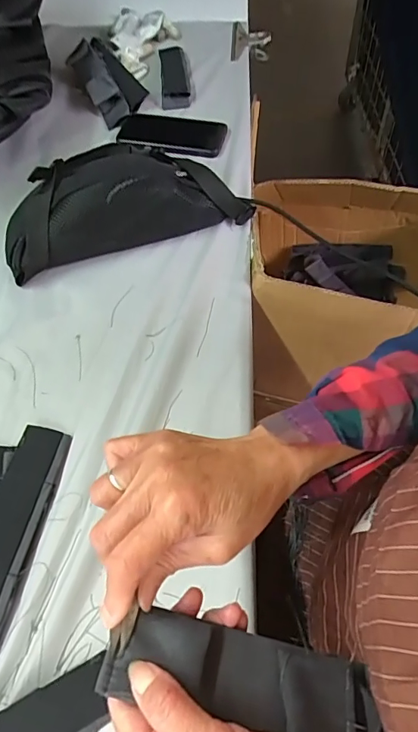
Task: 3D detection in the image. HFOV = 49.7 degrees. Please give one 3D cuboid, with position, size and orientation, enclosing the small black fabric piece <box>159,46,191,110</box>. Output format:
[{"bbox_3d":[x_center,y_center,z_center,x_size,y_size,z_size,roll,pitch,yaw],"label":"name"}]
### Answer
[{"bbox_3d":[-0.056,-0.477,0.741,0.045,0.023,0.161,-6,59,0],"label":"small black fabric piece"}]

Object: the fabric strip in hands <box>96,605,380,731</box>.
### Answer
[{"bbox_3d":[0.025,0.178,0.255,0.163,0.023,0.046,22,61,-8],"label":"fabric strip in hands"}]

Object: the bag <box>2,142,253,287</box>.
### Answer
[{"bbox_3d":[-0.119,-0.226,0.578,0.301,0.072,0.166,-19,60,-7],"label":"bag"}]

